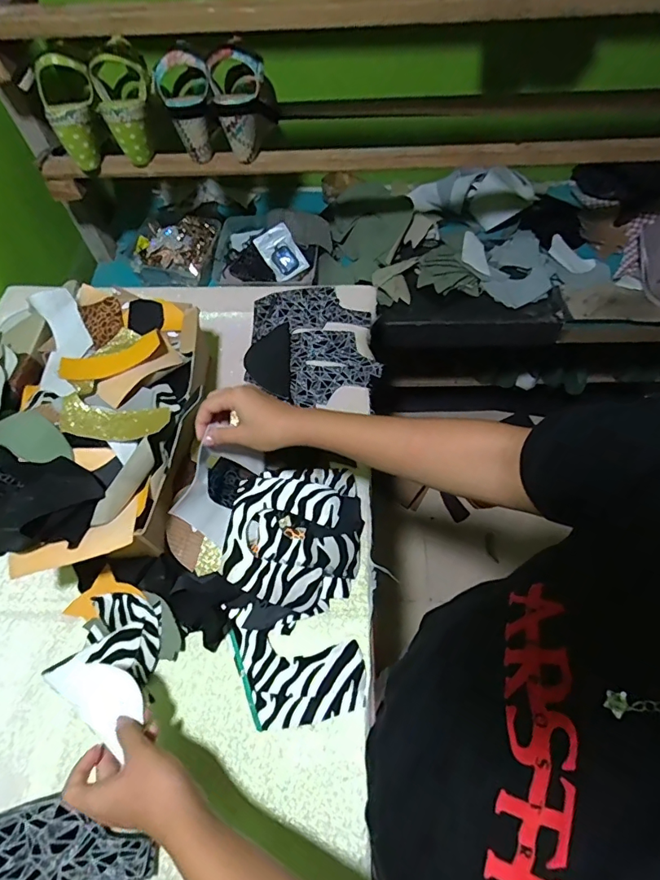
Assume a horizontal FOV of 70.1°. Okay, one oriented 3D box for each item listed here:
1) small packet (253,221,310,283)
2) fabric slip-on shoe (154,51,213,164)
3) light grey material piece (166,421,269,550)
[{"bbox_3d":[-0.094,-0.362,0.910,0.068,0.010,0.102,-33,97,3],"label":"small packet"},{"bbox_3d":[-0.206,-0.479,0.687,0.074,0.132,0.068,-13,61,-6],"label":"fabric slip-on shoe"},{"bbox_3d":[-0.128,0.049,0.547,0.051,0.097,0.111,23,63,14],"label":"light grey material piece"}]

